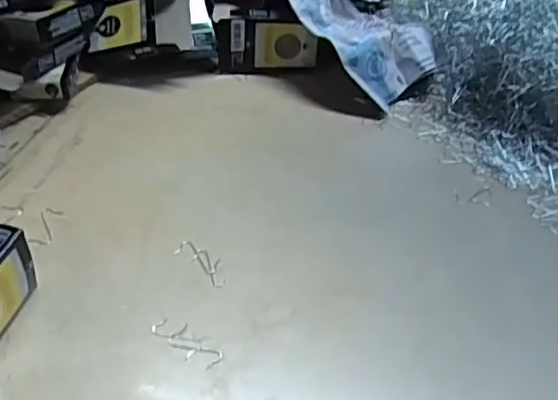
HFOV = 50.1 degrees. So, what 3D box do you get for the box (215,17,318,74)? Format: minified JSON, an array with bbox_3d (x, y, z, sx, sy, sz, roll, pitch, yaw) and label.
[{"bbox_3d":[-0.012,-0.153,0.598,0.099,0.057,0.020,-1,45,-8],"label":"box"}]

